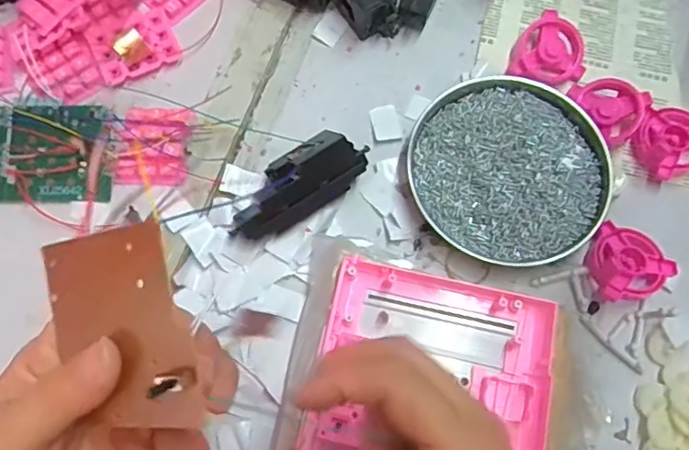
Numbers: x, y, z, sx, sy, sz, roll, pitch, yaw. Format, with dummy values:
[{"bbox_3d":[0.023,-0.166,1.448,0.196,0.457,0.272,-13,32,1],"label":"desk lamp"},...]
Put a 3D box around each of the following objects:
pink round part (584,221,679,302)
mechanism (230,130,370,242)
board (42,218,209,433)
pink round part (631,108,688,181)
[{"bbox_3d":[0.186,0.023,0.380,0.050,0.022,0.052,0,73,0],"label":"pink round part"},{"bbox_3d":[-0.032,-0.028,0.386,0.097,0.030,0.040,-35,76,-10],"label":"mechanism"},{"bbox_3d":[-0.085,0.039,0.211,0.072,0.006,0.070,-12,88,31],"label":"board"},{"bbox_3d":[0.233,-0.060,0.406,0.054,0.021,0.045,-37,76,-11],"label":"pink round part"}]

